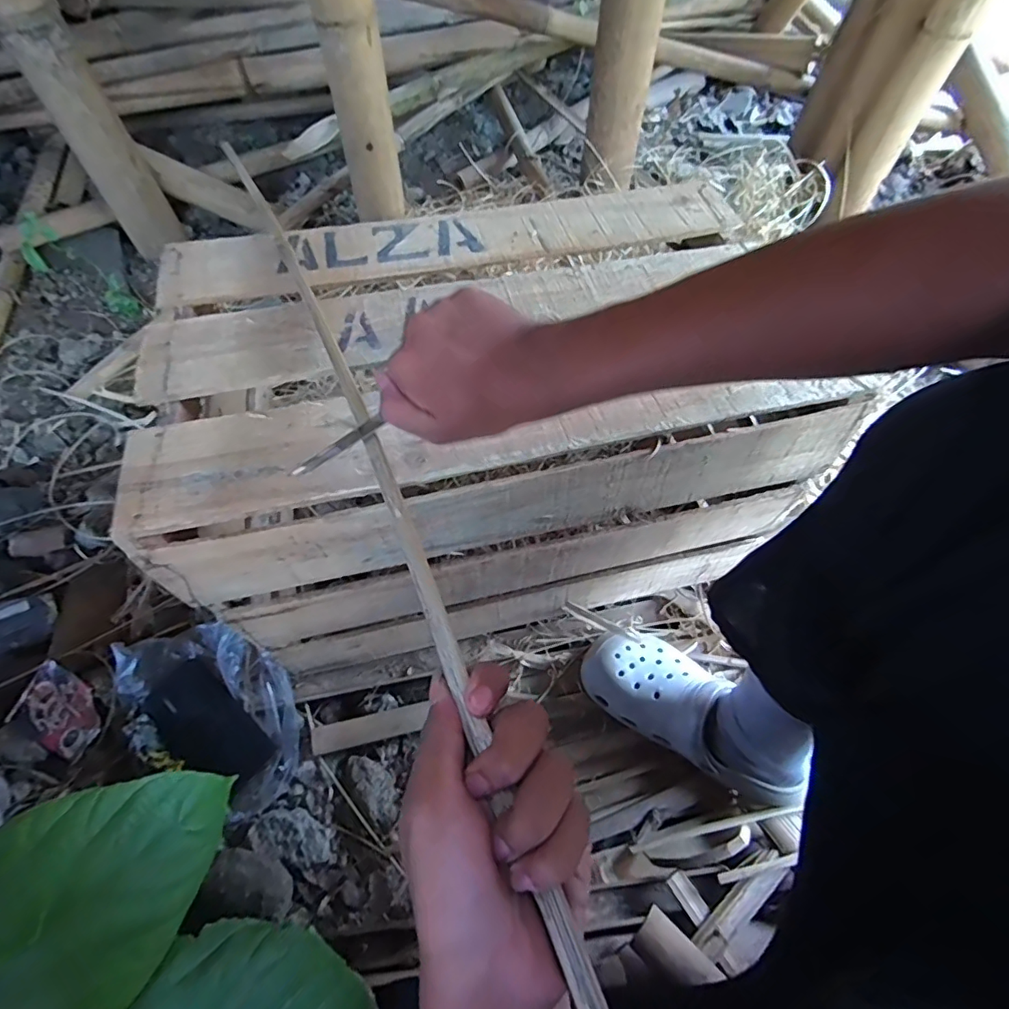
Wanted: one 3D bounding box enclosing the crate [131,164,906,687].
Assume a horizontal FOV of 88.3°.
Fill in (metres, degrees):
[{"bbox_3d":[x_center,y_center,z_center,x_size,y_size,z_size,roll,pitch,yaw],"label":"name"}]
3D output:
[{"bbox_3d":[-0.025,-0.069,0.608,0.579,0.363,0.356,-13,60,-11],"label":"crate"}]

